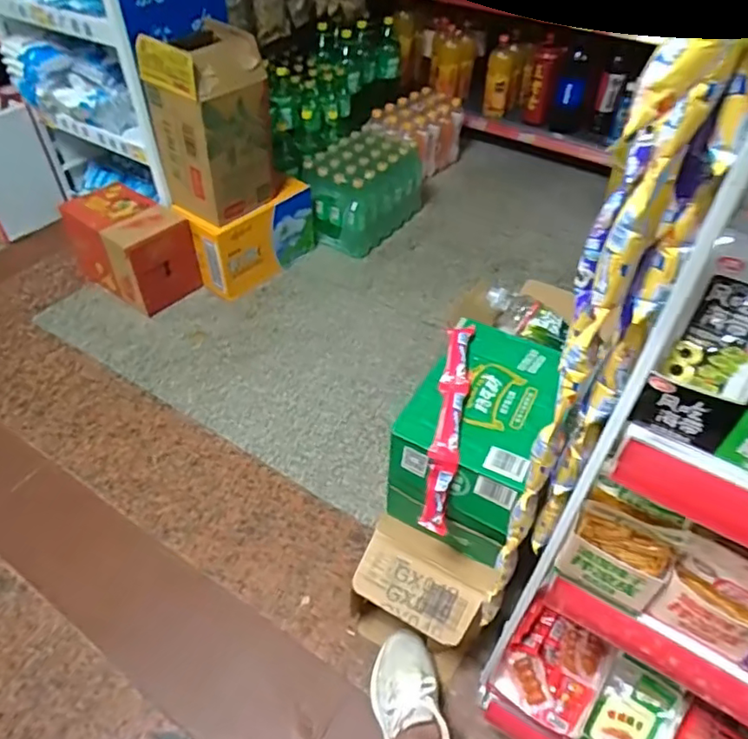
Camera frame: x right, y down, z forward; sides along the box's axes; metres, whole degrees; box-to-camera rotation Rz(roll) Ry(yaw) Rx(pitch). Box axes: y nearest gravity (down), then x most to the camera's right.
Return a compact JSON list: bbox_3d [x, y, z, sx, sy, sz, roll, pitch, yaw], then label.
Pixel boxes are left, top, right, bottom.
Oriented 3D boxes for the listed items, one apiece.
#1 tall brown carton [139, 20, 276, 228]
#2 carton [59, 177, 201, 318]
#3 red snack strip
[{"bbox_3d":[-0.383,-0.597,1.389,0.187,0.360,0.229,33,54,27],"label":"tall brown carton"},{"bbox_3d":[-0.673,-0.346,1.595,0.333,0.221,0.214,31,54,27],"label":"carton"},{"bbox_3d":[0.106,0.066,0.801,0.038,0.096,0.295,8,68,8],"label":"red snack strip"}]

